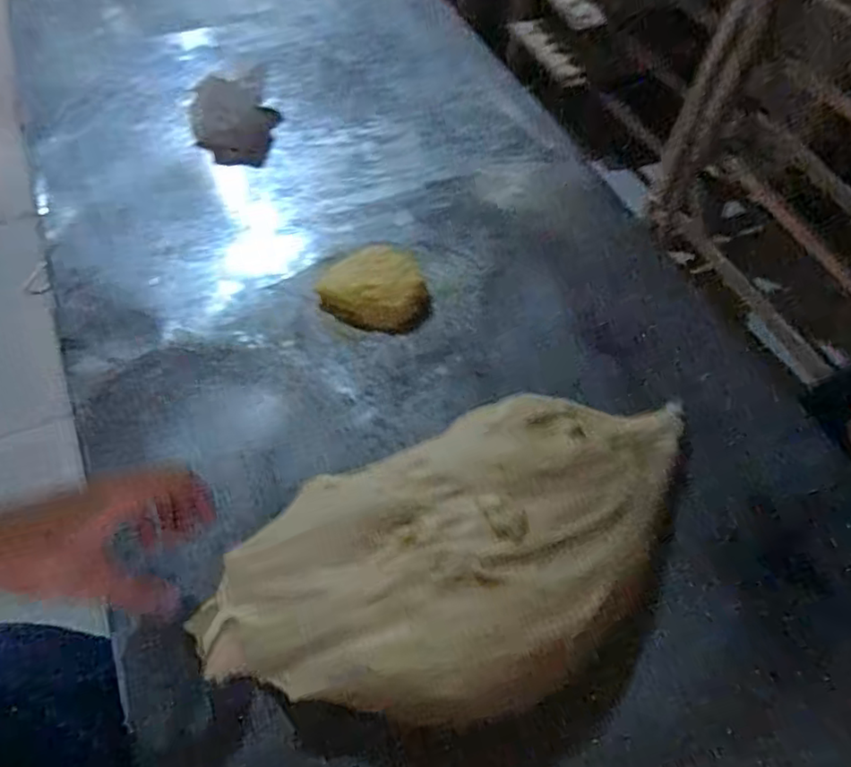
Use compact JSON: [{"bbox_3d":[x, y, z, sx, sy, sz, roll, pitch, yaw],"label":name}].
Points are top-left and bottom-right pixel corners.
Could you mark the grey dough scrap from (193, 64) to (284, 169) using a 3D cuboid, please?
[{"bbox_3d":[-0.245,-0.341,0.809,0.105,0.013,0.167,-13,70,-17],"label":"grey dough scrap"}]

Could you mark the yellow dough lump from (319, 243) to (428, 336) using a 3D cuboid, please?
[{"bbox_3d":[-0.050,-0.100,0.656,0.113,0.028,0.093,16,56,9],"label":"yellow dough lump"}]

